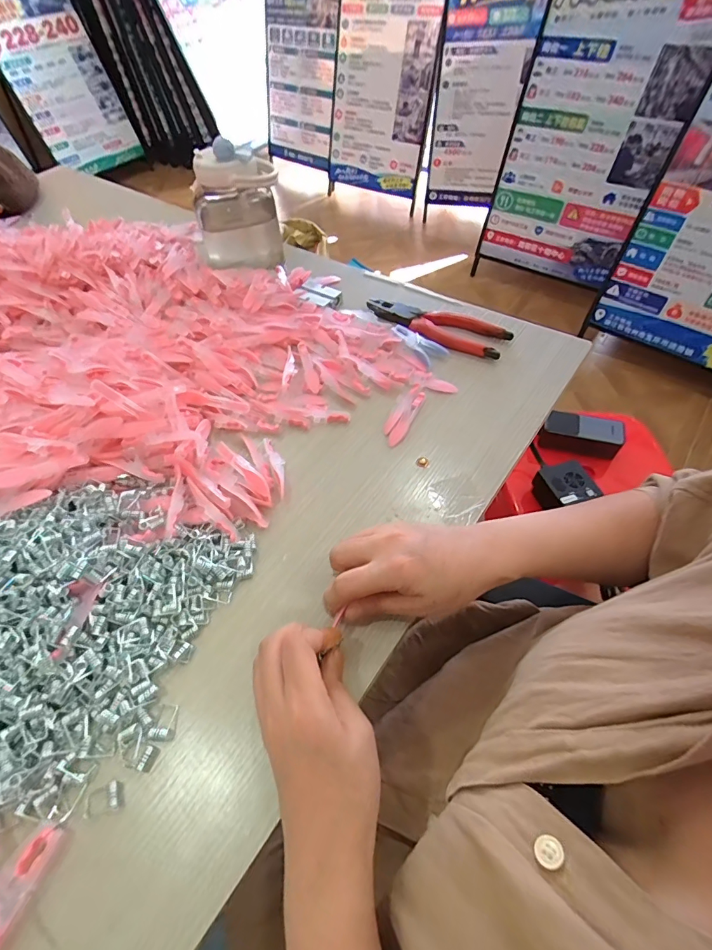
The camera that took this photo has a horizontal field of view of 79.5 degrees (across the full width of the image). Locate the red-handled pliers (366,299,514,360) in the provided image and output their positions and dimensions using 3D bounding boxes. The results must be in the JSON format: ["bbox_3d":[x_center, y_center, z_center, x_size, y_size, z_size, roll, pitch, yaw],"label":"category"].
[{"bbox_3d":[0.093,-0.182,0.514,0.176,0.011,0.056,20,60,16],"label":"red-handled pliers"}]

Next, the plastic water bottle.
[{"bbox_3d":[-0.165,-0.369,0.593,0.115,0.148,0.081,-13,57,-7],"label":"plastic water bottle"}]

